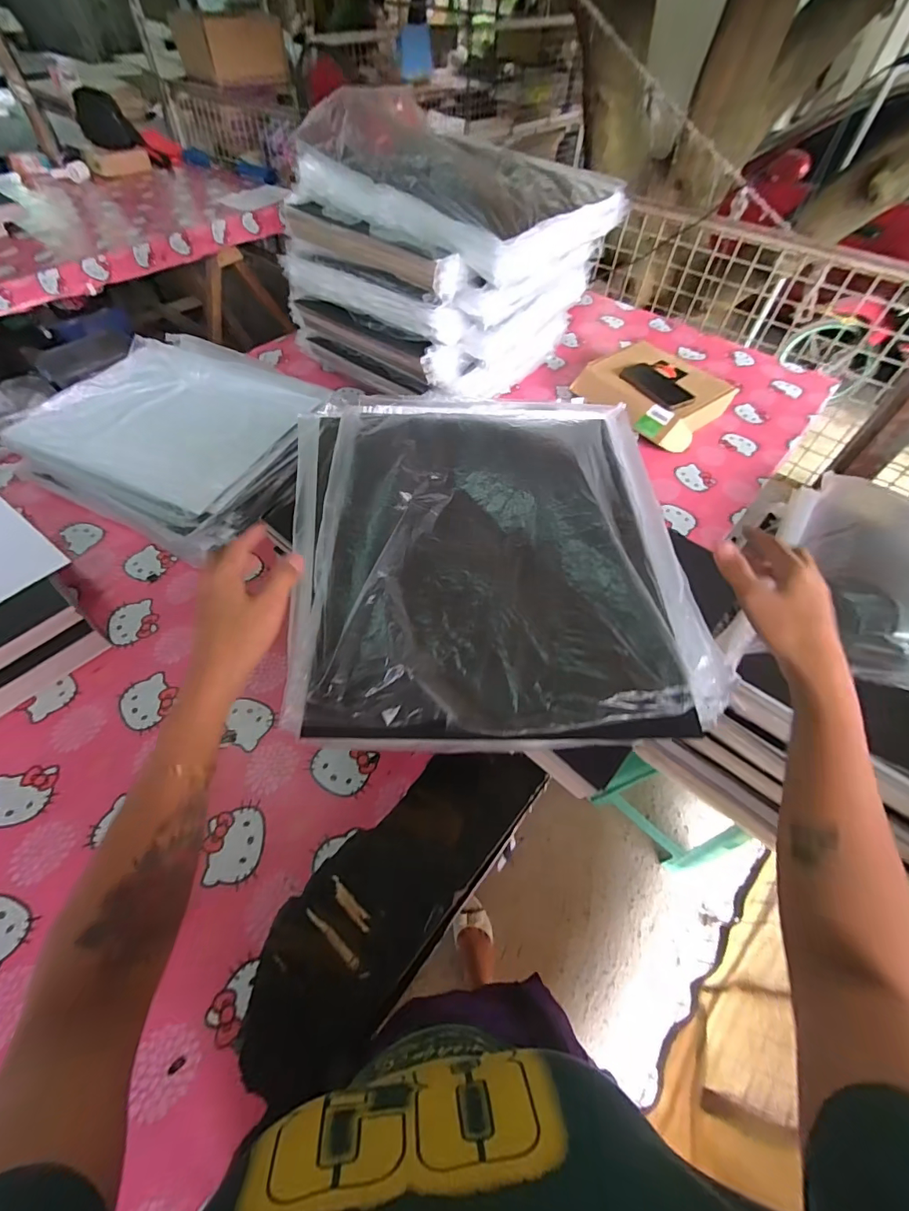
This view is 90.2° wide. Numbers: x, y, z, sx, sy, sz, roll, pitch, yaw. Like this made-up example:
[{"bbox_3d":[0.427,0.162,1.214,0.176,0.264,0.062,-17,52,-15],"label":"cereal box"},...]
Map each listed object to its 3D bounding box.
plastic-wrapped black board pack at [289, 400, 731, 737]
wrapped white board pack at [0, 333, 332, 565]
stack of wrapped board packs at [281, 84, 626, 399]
[{"bbox_3d":[0.034,-0.105,0.562,0.460,0.048,0.538,-3,56,-4],"label":"plastic-wrapped black board pack"},{"bbox_3d":[-0.560,-0.381,0.952,0.578,0.052,0.495,26,59,15],"label":"wrapped white board pack"},{"bbox_3d":[-0.021,-0.746,0.980,0.547,0.393,0.474,33,61,19],"label":"stack of wrapped board packs"}]

